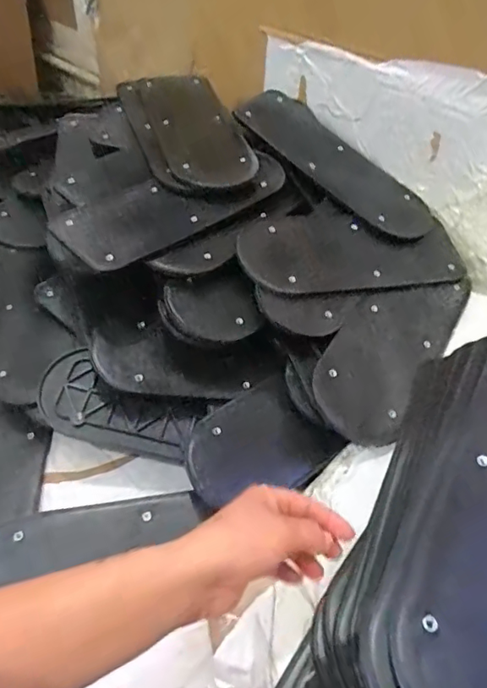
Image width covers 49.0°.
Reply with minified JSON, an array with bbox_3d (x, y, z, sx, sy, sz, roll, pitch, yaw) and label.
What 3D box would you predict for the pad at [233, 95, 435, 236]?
[{"bbox_3d":[0.169,-0.345,1.019,0.429,0.033,0.155,43,58,15],"label":"pad"}]

